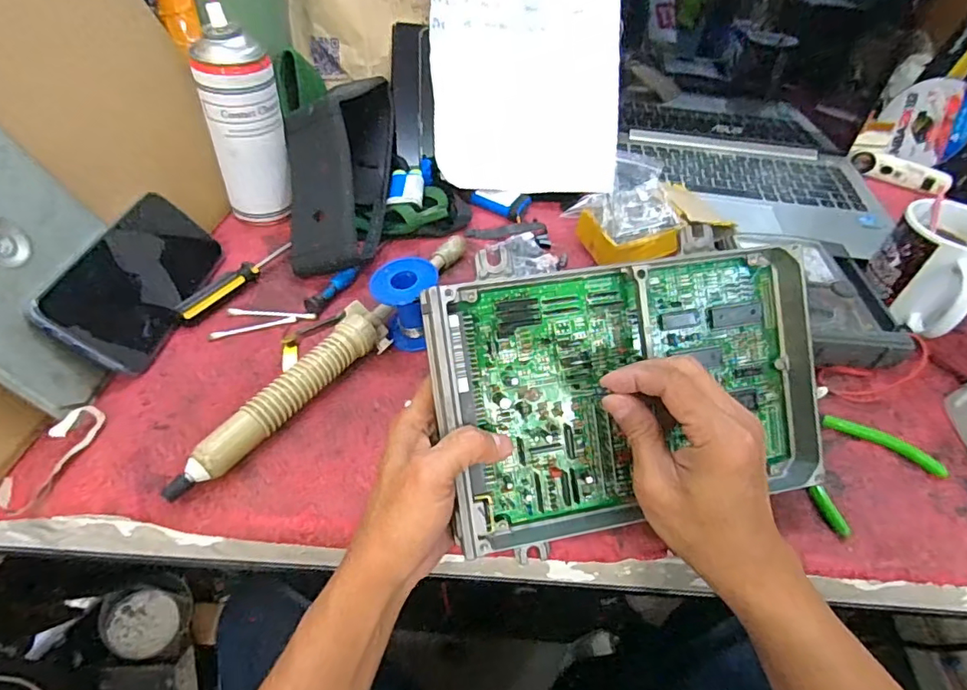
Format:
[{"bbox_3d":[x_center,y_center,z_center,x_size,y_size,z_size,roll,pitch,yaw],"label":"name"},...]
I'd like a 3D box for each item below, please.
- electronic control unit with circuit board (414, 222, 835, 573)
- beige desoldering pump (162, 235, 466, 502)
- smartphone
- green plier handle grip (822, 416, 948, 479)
[{"bbox_3d":[0.093,0.027,0.336,0.242,0.030,0.183,-9,92,-8],"label":"electronic control unit with circuit board"},{"bbox_3d":[-0.105,-0.001,0.422,0.029,0.032,0.312,27,51,17],"label":"beige desoldering pump"},{"bbox_3d":[-0.275,-0.056,0.429,0.079,0.005,0.172,42,33,-31],"label":"smartphone"},{"bbox_3d":[0.311,0.076,0.413,0.087,0.013,0.014,27,51,17],"label":"green plier handle grip"}]

